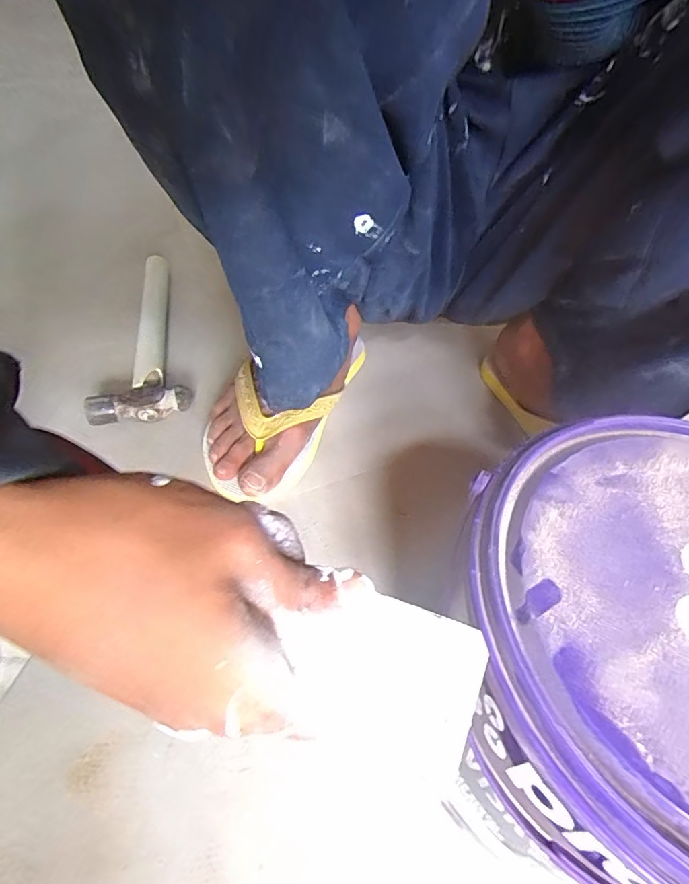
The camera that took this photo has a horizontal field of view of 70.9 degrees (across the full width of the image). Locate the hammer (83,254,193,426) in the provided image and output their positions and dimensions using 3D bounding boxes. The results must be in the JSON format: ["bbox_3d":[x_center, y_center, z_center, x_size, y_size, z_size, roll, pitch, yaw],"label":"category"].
[{"bbox_3d":[-0.210,-0.116,0.509,0.084,0.030,0.247,-9,52,-10],"label":"hammer"}]

